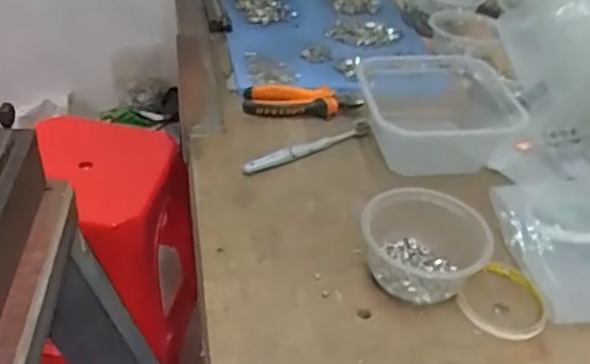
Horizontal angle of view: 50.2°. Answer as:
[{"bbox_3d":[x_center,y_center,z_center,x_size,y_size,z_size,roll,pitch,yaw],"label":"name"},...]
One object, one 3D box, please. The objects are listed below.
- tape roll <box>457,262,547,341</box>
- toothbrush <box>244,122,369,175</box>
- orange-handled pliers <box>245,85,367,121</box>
[{"bbox_3d":[0.195,0.108,0.579,0.075,0.011,0.091,25,42,22],"label":"tape roll"},{"bbox_3d":[0.016,-0.041,0.736,0.177,0.012,0.020,-21,46,-31],"label":"toothbrush"},{"bbox_3d":[0.010,-0.104,0.802,0.147,0.021,0.050,5,38,-3],"label":"orange-handled pliers"}]

